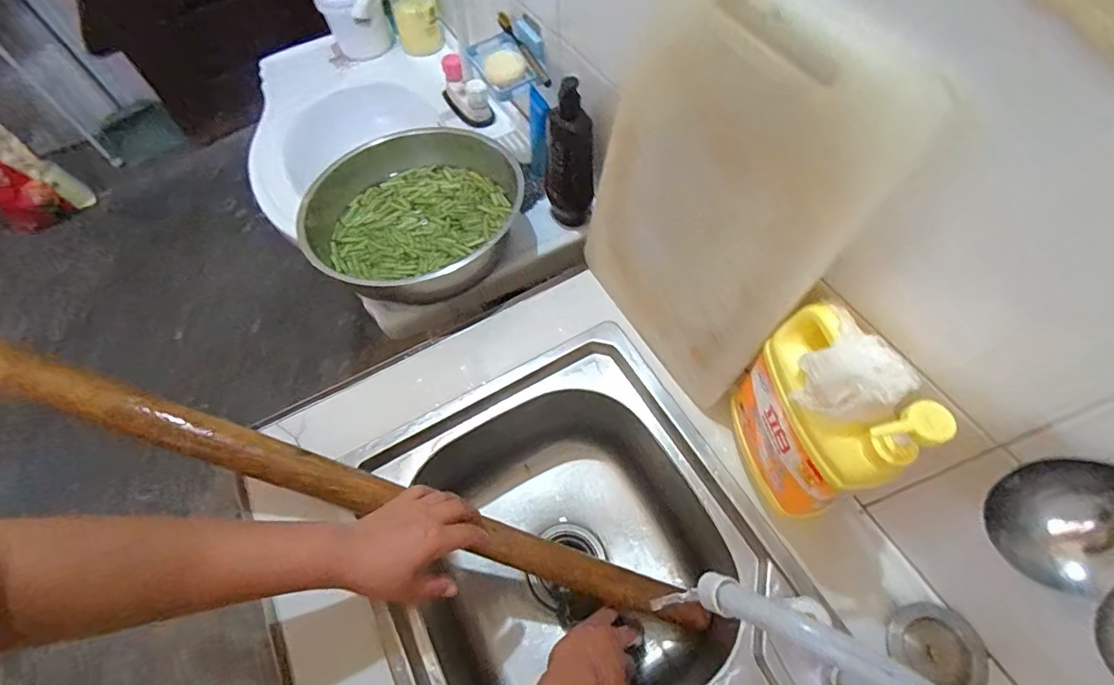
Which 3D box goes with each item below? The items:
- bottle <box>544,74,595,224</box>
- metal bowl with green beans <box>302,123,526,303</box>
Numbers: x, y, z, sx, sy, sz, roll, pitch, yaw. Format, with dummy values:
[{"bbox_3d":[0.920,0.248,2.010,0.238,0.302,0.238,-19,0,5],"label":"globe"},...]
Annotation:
[{"bbox_3d":[0.016,-0.250,0.700,0.069,0.204,0.072,-6,59,0],"label":"bottle"},{"bbox_3d":[-0.208,-0.181,0.724,0.312,0.097,0.310,-2,60,3],"label":"metal bowl with green beans"}]

